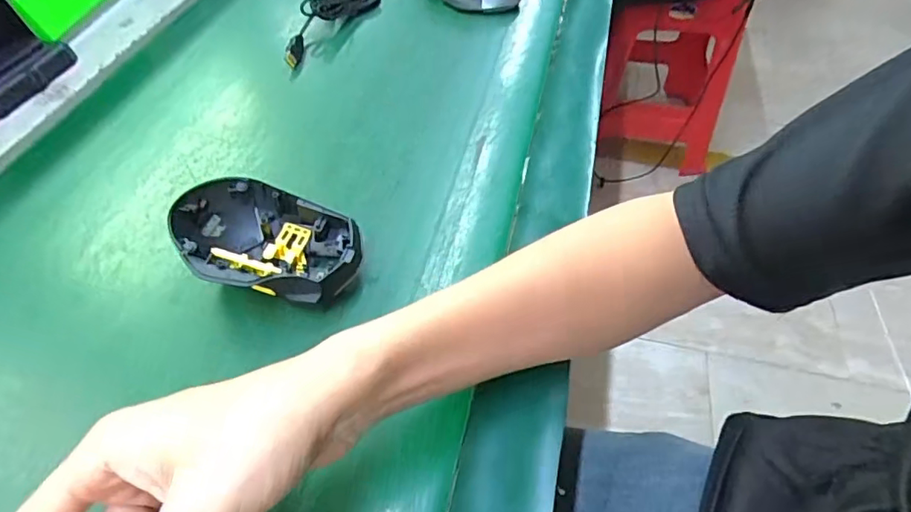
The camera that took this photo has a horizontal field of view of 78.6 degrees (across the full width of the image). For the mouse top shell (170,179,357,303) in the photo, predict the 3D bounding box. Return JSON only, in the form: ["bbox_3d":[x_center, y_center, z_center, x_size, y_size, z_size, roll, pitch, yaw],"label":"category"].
[{"bbox_3d":[-0.120,-0.004,0.356,0.117,0.042,0.071,10,48,11],"label":"mouse top shell"}]

